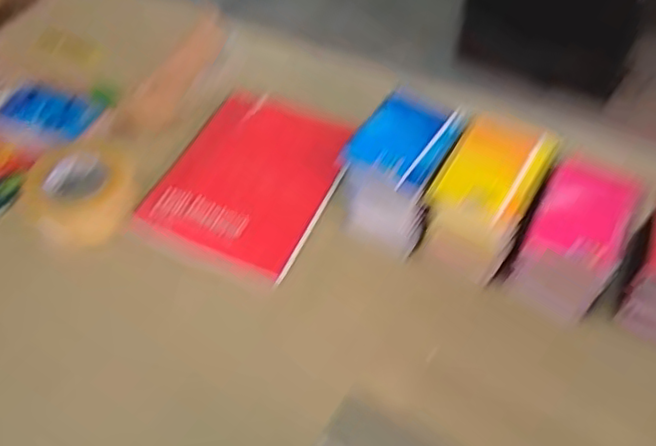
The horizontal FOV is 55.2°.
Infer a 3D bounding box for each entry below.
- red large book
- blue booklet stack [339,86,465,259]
[{"bbox_3d":[-0.097,-0.068,0.827,0.211,0.024,0.278,16,54,15],"label":"red large book"},{"bbox_3d":[0.086,-0.063,0.747,0.110,0.112,0.137,19,54,16],"label":"blue booklet stack"}]

